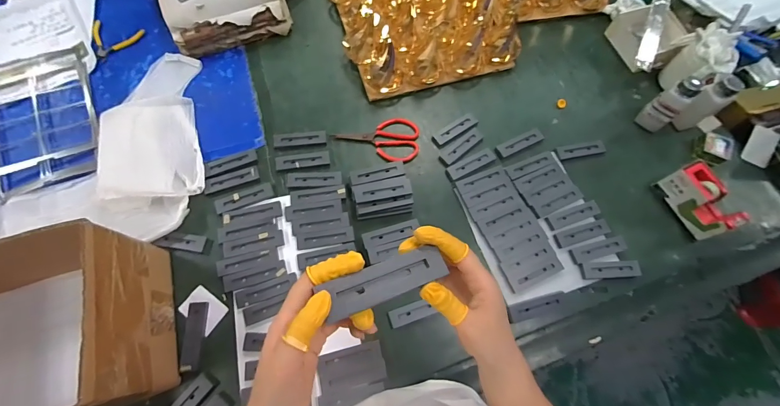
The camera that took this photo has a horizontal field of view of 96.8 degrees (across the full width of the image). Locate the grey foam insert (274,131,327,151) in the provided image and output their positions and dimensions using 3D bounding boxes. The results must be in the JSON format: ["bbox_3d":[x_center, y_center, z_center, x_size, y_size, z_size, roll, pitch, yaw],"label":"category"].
[{"bbox_3d":[-0.189,-0.133,0.731,0.106,0.009,0.038,-9,72,-4],"label":"grey foam insert"}]

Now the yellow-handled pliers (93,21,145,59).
[{"bbox_3d":[-0.655,-0.380,0.812,0.122,0.008,0.099,12,72,3],"label":"yellow-handled pliers"}]

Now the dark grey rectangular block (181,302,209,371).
[{"bbox_3d":[-0.339,0.230,0.605,0.034,0.013,0.110,-6,71,-3],"label":"dark grey rectangular block"}]

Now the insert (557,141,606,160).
[{"bbox_3d":[0.412,-0.115,0.750,0.105,0.011,0.033,-10,72,-4],"label":"insert"}]

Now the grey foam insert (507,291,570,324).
[{"bbox_3d":[0.270,0.189,0.628,0.117,0.012,0.038,-14,91,-12],"label":"grey foam insert"}]

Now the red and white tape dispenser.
[{"bbox_3d":[0.599,-0.003,0.673,0.056,0.077,0.132,-20,73,-7],"label":"red and white tape dispenser"}]

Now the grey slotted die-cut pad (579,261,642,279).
[{"bbox_3d":[0.414,0.126,0.651,0.113,0.007,0.030,-2,71,-2],"label":"grey slotted die-cut pad"}]

